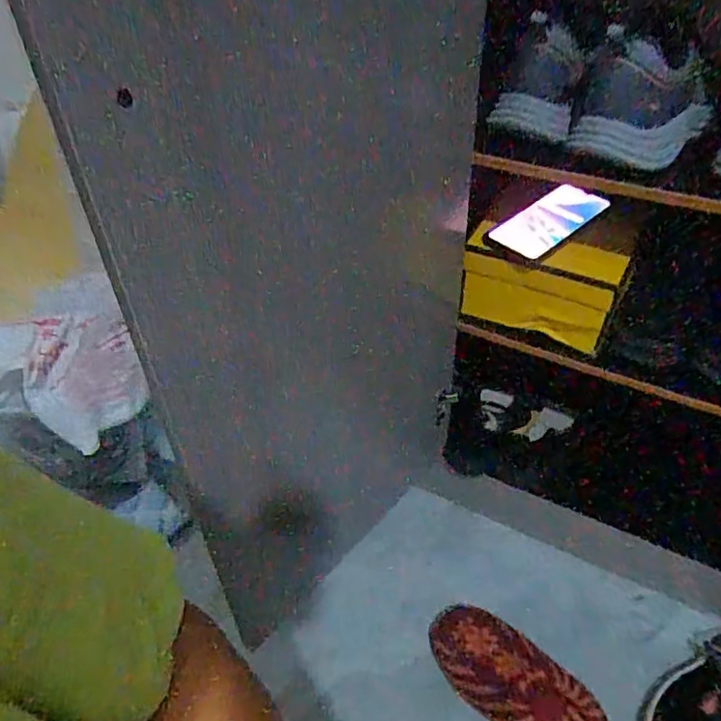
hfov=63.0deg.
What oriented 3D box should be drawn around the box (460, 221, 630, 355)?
[{"bbox_3d":[0.214,-0.079,0.715,0.178,0.125,0.041,17,44,21],"label":"box"}]

